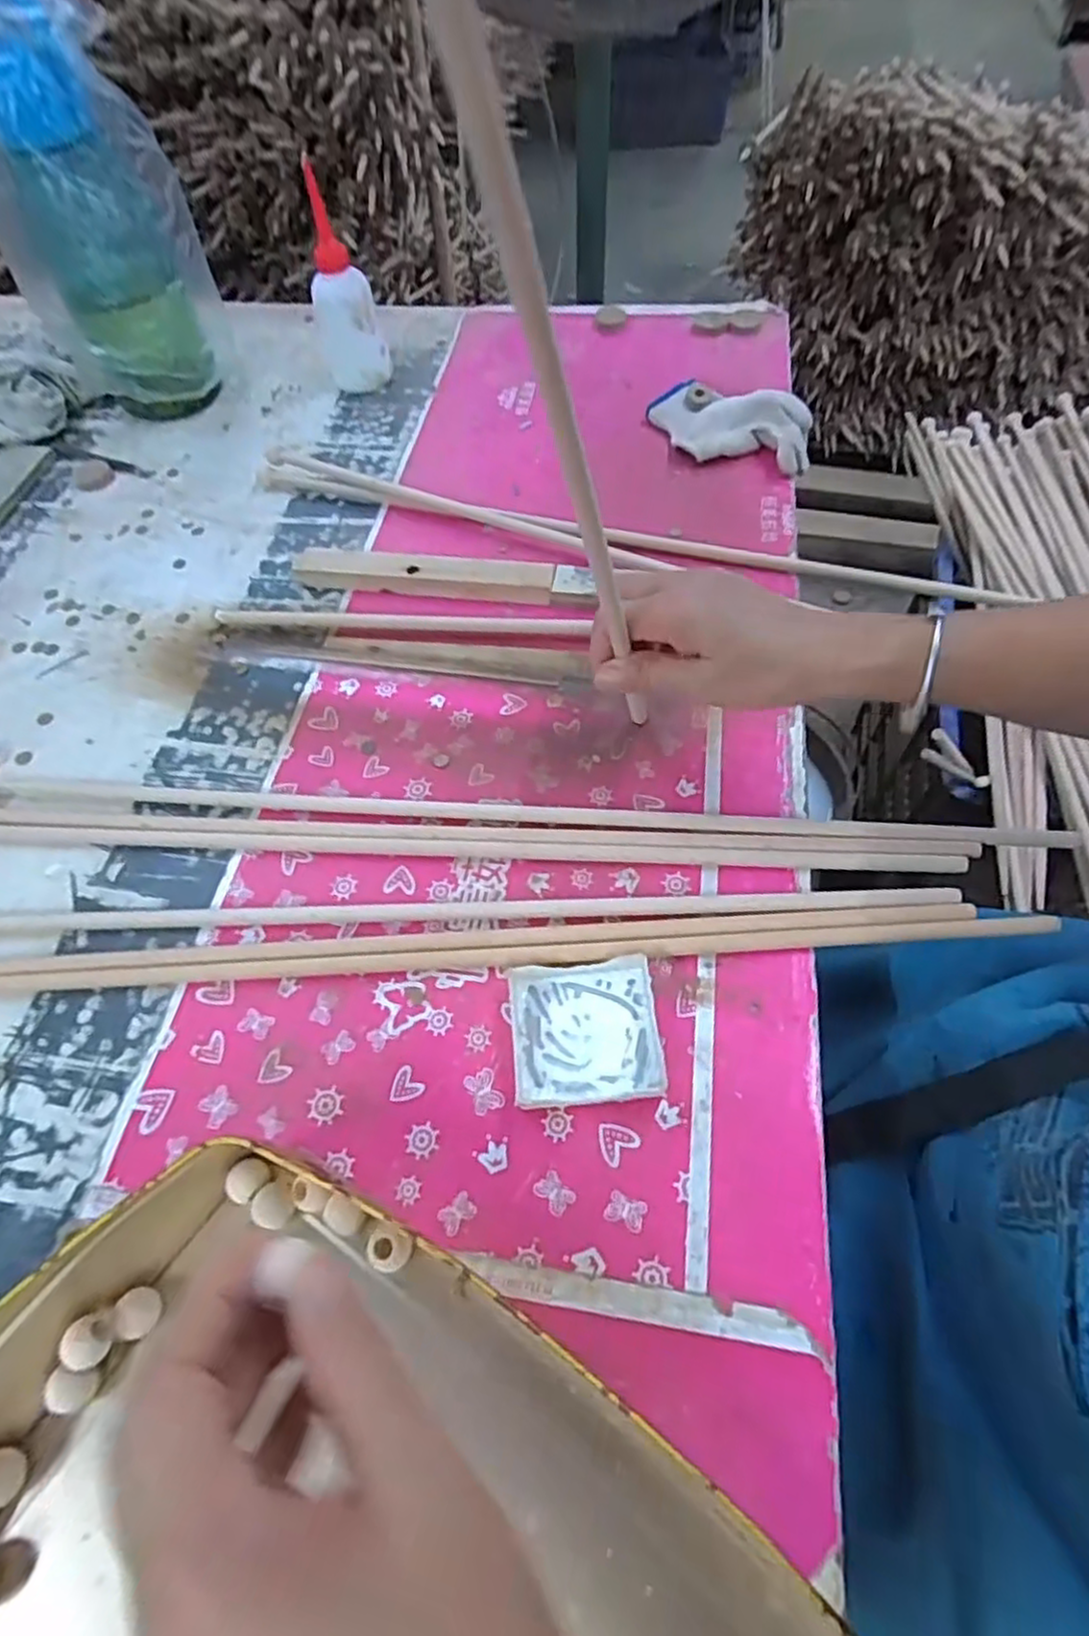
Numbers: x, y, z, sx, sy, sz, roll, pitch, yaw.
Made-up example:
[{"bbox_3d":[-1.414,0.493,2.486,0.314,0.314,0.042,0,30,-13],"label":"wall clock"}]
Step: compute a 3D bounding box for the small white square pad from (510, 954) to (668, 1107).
[{"bbox_3d":[0.021,0.112,0.382,0.075,0.010,0.073,-5,58,1],"label":"small white square pad"}]

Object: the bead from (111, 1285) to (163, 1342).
[{"bbox_3d":[-0.181,0.220,0.320,0.016,0.014,0.019,-6,58,0],"label":"bead"}]

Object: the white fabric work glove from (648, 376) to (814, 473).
[{"bbox_3d":[0.169,-0.362,0.656,0.146,0.033,0.099,11,59,11],"label":"white fabric work glove"}]

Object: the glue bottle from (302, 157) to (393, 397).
[{"bbox_3d":[-0.194,-0.501,0.686,0.059,0.169,0.048,-14,58,-5],"label":"glue bottle"}]

